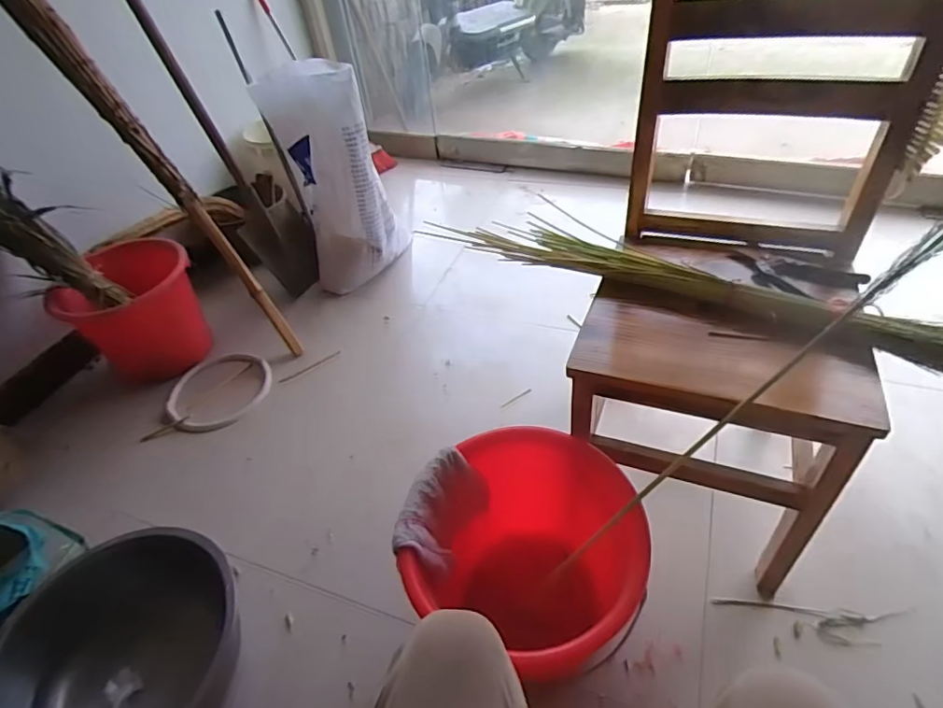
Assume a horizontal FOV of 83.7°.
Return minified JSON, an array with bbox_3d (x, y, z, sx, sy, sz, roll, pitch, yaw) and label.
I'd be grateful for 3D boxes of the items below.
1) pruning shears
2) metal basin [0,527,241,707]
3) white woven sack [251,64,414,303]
[{"bbox_3d":[0.501,-0.114,0.812,0.187,0.022,0.078,14,48,19],"label":"pruning shears"},{"bbox_3d":[-0.571,0.514,0.885,0.383,0.218,0.386,7,46,13],"label":"metal basin"},{"bbox_3d":[-0.400,-0.533,1.573,0.288,0.589,0.372,-18,45,-11],"label":"white woven sack"}]

